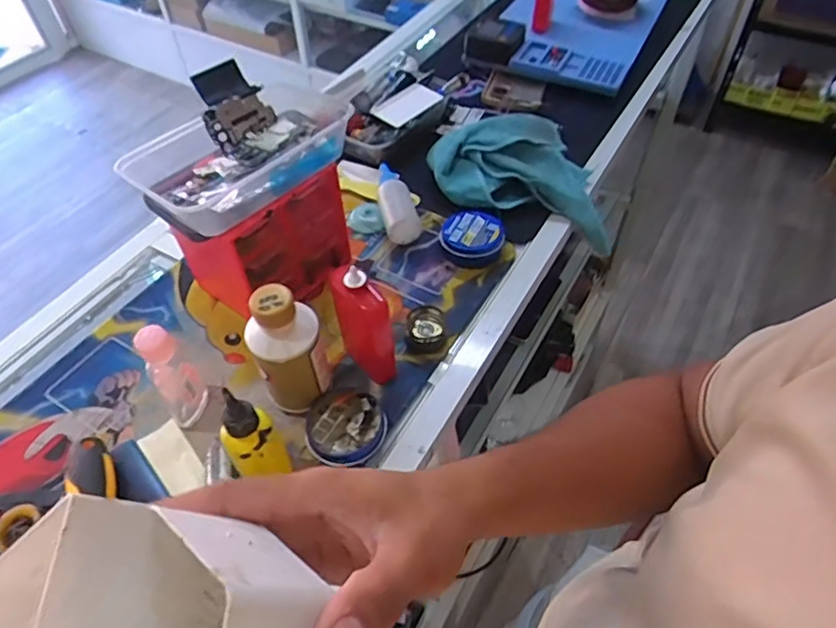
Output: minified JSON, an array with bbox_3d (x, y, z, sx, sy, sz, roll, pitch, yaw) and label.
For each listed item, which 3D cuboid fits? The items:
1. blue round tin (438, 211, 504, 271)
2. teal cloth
[{"bbox_3d":[0.055,-0.077,0.595,0.064,0.035,0.065,-1,51,1],"label":"blue round tin"},{"bbox_3d":[0.115,-0.159,0.661,0.203,0.090,0.127,5,51,5],"label":"teal cloth"}]

